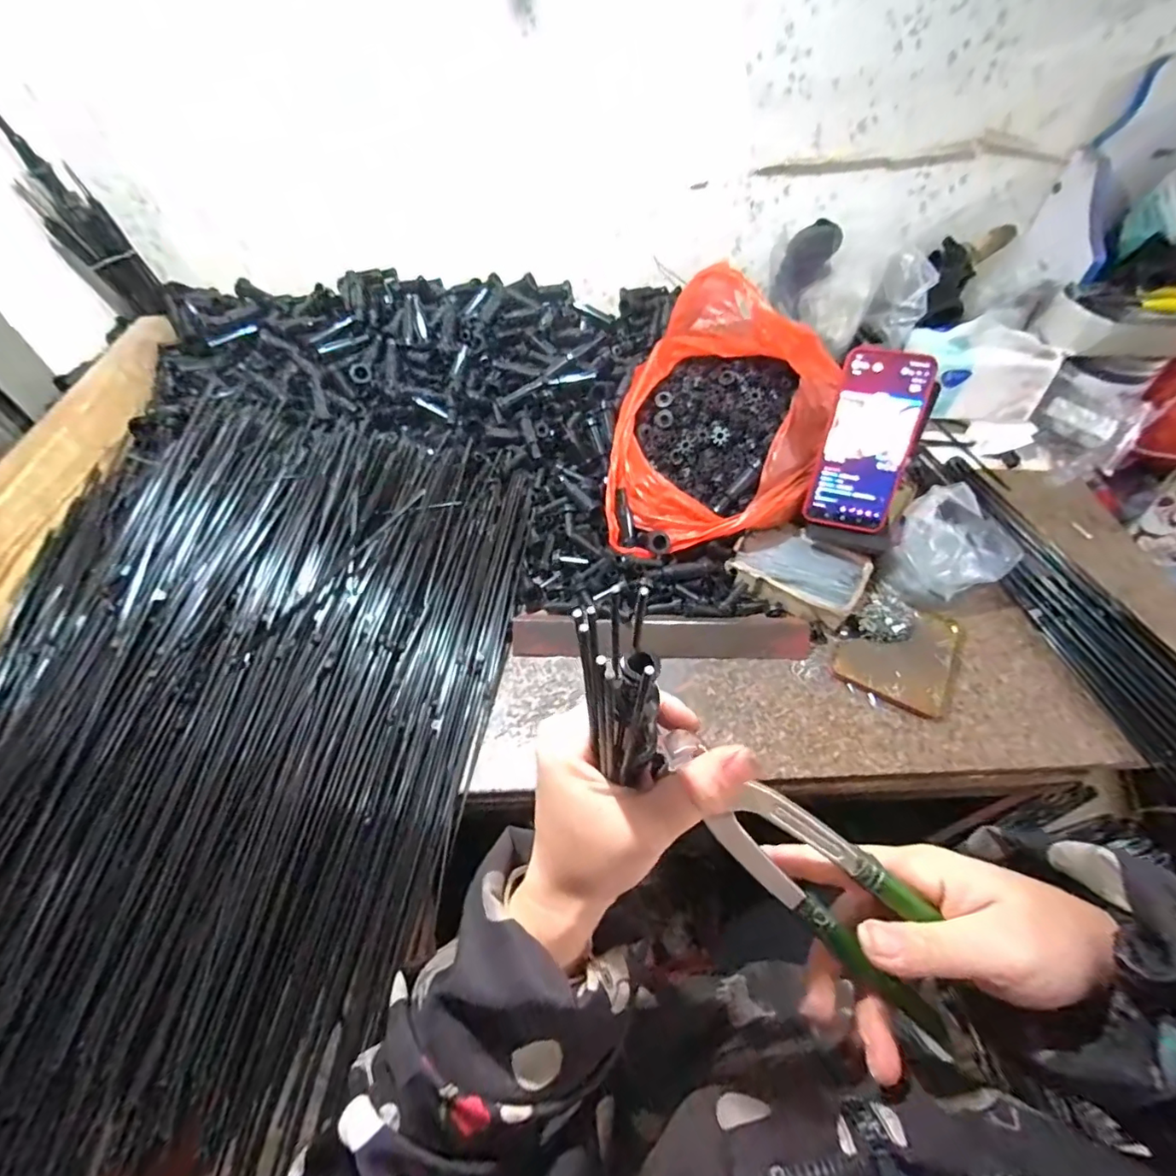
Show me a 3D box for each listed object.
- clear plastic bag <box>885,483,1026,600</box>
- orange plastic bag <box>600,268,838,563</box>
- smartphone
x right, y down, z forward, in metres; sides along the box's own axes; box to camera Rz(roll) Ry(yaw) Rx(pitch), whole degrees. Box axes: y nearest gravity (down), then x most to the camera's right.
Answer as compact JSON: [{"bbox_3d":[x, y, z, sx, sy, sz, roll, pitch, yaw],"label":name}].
[{"bbox_3d":[0.363,-0.043,0.540,0.116,0.065,0.103,-21,56,-13],"label":"clear plastic bag"},{"bbox_3d":[0.136,-0.179,0.561,0.218,0.166,0.248,5,54,6],"label":"orange plastic bag"},{"bbox_3d":[0.269,-0.139,0.511,0.079,0.164,0.011,13,21,14],"label":"smartphone"}]

